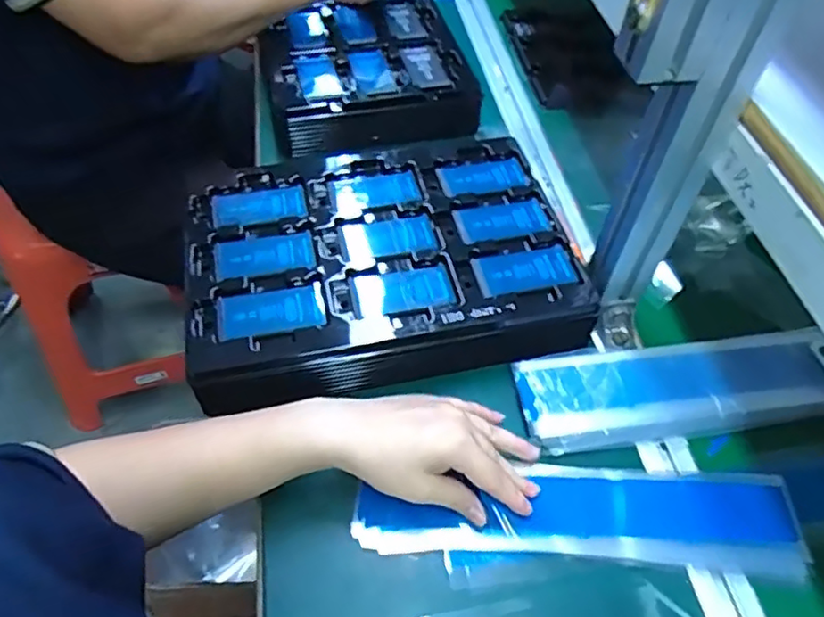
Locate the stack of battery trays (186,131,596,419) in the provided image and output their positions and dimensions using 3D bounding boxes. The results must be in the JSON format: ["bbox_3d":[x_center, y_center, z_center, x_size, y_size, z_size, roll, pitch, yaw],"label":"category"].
[{"bbox_3d":[-0.030,-0.045,0.571,0.334,0.064,0.242,-7,53,-9],"label":"stack of battery trays"}]

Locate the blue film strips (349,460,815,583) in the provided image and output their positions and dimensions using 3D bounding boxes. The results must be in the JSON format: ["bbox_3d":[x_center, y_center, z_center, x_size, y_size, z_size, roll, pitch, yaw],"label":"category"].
[{"bbox_3d":[0.121,0.155,0.455,0.321,0.012,0.078,0,48,-1],"label":"blue film strips"}]

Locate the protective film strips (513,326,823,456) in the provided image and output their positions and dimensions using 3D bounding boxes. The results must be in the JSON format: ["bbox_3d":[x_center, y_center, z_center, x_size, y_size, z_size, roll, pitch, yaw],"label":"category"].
[{"bbox_3d":[0.221,0.065,0.504,0.267,0.019,0.074,-6,62,-6],"label":"protective film strips"}]

